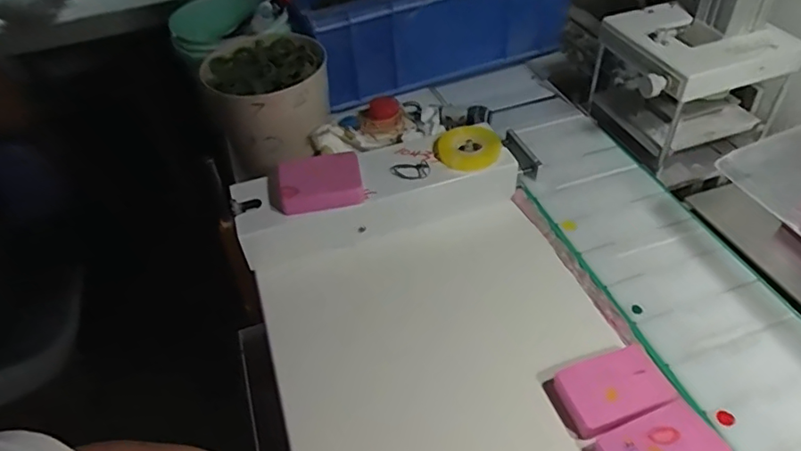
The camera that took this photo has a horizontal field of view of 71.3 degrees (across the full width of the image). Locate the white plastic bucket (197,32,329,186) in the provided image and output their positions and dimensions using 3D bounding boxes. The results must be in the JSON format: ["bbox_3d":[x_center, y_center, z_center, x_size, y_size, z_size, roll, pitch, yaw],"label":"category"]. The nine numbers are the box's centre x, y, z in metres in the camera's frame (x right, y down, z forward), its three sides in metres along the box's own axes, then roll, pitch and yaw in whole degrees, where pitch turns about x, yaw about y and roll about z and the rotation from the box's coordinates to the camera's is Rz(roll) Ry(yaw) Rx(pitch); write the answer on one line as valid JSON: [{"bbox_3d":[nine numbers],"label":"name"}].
[{"bbox_3d":[-0.126,-0.120,0.547,0.107,0.094,0.123,-19,46,-13],"label":"white plastic bucket"}]

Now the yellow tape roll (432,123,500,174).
[{"bbox_3d":[0.062,-0.074,0.518,0.058,0.010,0.055,-2,51,3],"label":"yellow tape roll"}]

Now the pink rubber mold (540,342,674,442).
[{"bbox_3d":[0.143,0.112,0.378,0.073,0.015,0.048,-17,46,-11],"label":"pink rubber mold"}]

